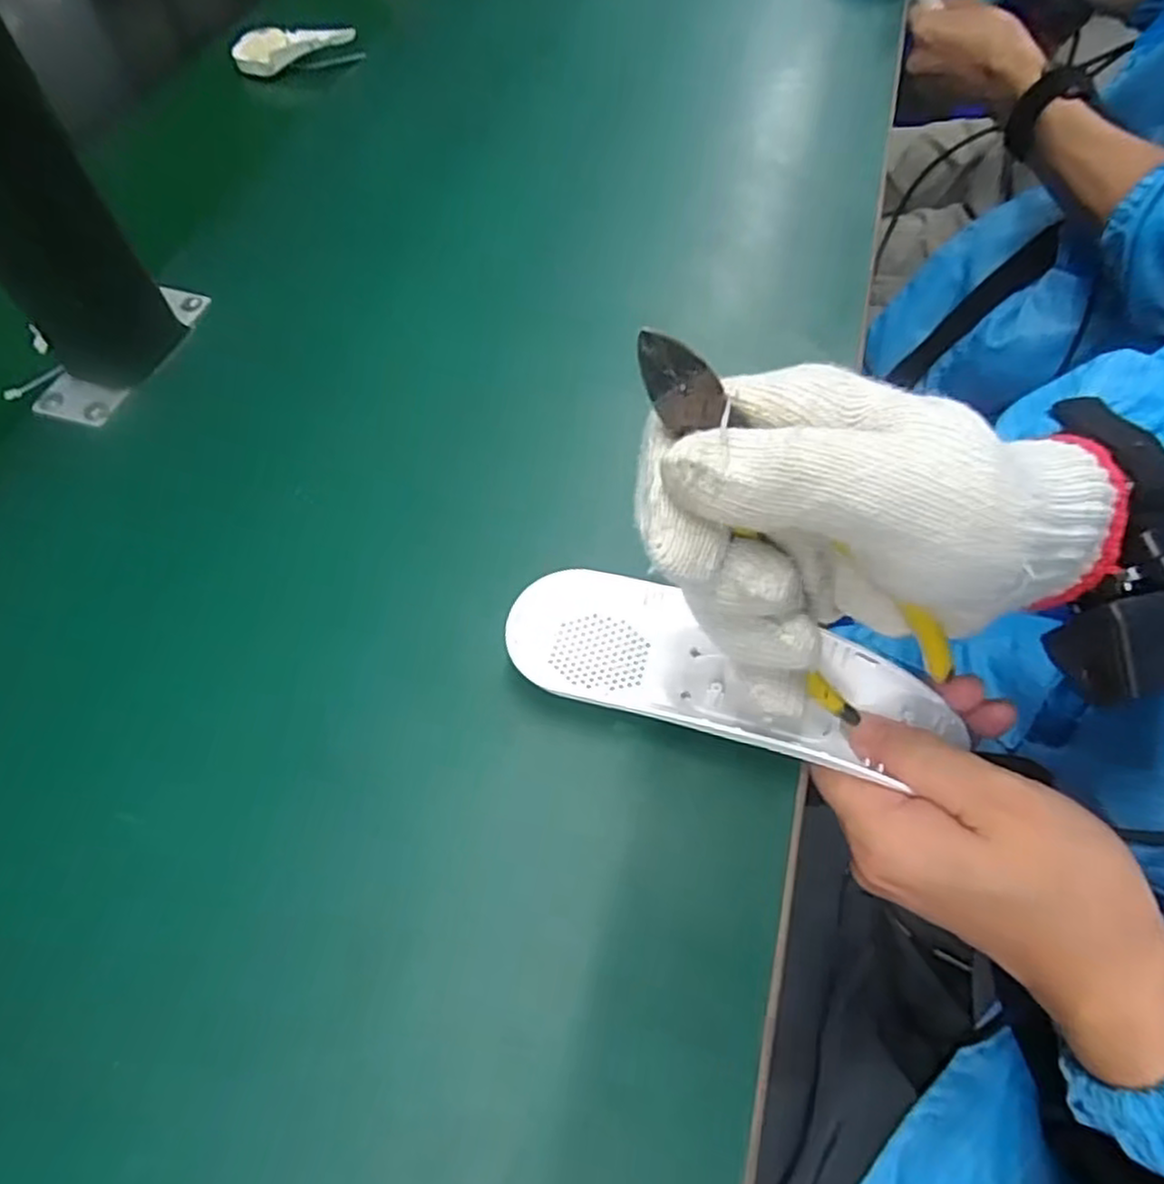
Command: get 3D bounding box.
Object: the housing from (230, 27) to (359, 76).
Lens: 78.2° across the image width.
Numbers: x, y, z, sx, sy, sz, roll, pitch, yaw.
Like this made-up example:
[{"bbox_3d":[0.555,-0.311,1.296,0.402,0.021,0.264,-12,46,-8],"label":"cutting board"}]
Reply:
[{"bbox_3d":[-0.216,-0.413,0.541,0.094,0.019,0.032,-2,60,9],"label":"housing"}]

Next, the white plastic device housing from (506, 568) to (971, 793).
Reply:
[{"bbox_3d":[0.058,0.031,0.275,0.171,0.023,0.050,15,60,5],"label":"white plastic device housing"}]

